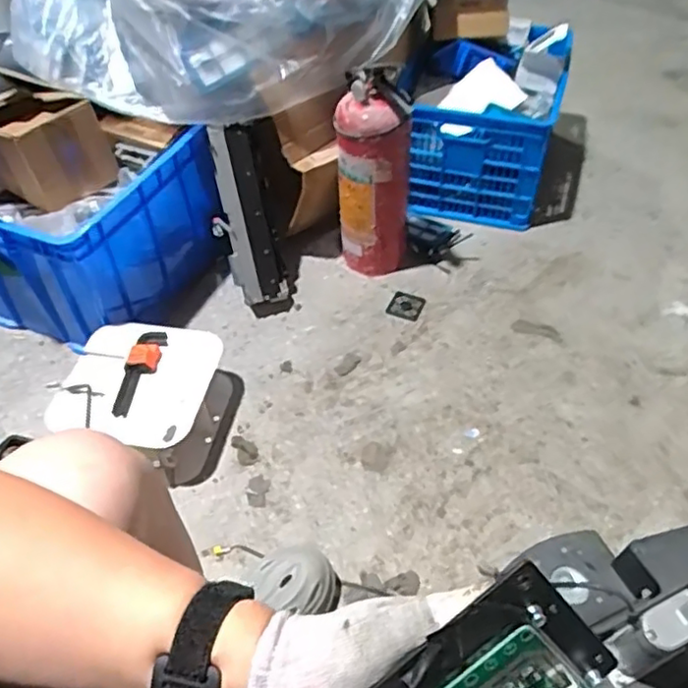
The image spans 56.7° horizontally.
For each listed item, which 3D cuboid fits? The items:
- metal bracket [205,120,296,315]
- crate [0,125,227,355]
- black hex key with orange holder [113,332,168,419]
[{"bbox_3d":[-0.188,-0.234,1.248,0.111,0.366,0.062,-13,16,-5],"label":"metal bracket"},{"bbox_3d":[-0.537,-0.227,1.259,0.480,0.308,0.354,16,50,18],"label":"crate"},{"bbox_3d":[-0.339,0.047,1.046,0.054,0.017,0.179,5,49,6],"label":"black hex key with orange holder"}]

